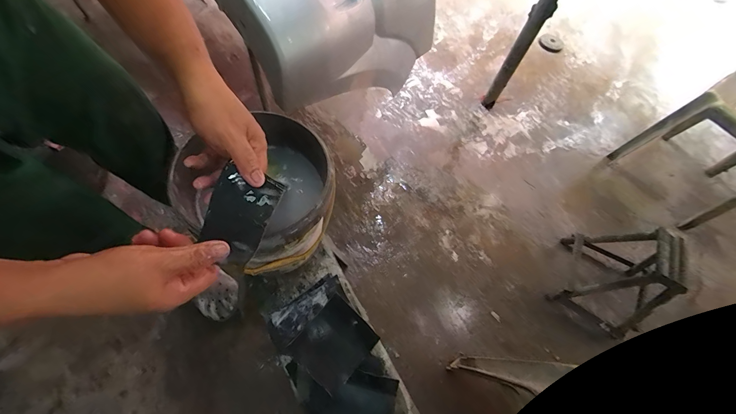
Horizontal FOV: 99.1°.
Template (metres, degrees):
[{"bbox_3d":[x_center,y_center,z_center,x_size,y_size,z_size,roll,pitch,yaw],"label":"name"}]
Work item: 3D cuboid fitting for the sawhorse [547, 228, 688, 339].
[{"bbox_3d":[0.798,0.201,0.980,0.239,0.320,0.306,25,65,6],"label":"sawhorse"}]

